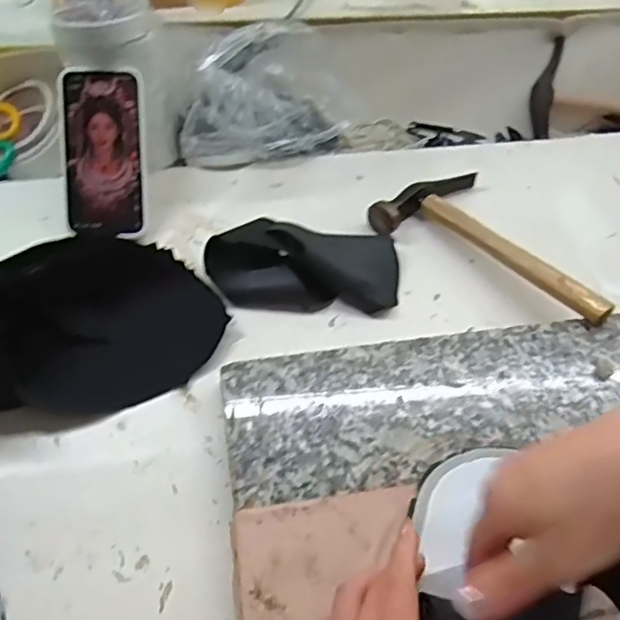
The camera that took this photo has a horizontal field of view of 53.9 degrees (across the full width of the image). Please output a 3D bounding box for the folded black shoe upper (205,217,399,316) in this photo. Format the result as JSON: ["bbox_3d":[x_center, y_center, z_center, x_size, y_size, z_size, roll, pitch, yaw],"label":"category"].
[{"bbox_3d":[-0.006,-0.046,0.584,0.184,0.040,0.088,3,51,0],"label":"folded black shoe upper"}]

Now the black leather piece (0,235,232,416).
[{"bbox_3d":[-0.193,0.018,0.486,0.250,0.094,0.132,-31,59,-25],"label":"black leather piece"}]

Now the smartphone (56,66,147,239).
[{"bbox_3d":[-0.206,-0.156,0.609,0.080,0.015,0.162,-3,93,-5],"label":"smartphone"}]

